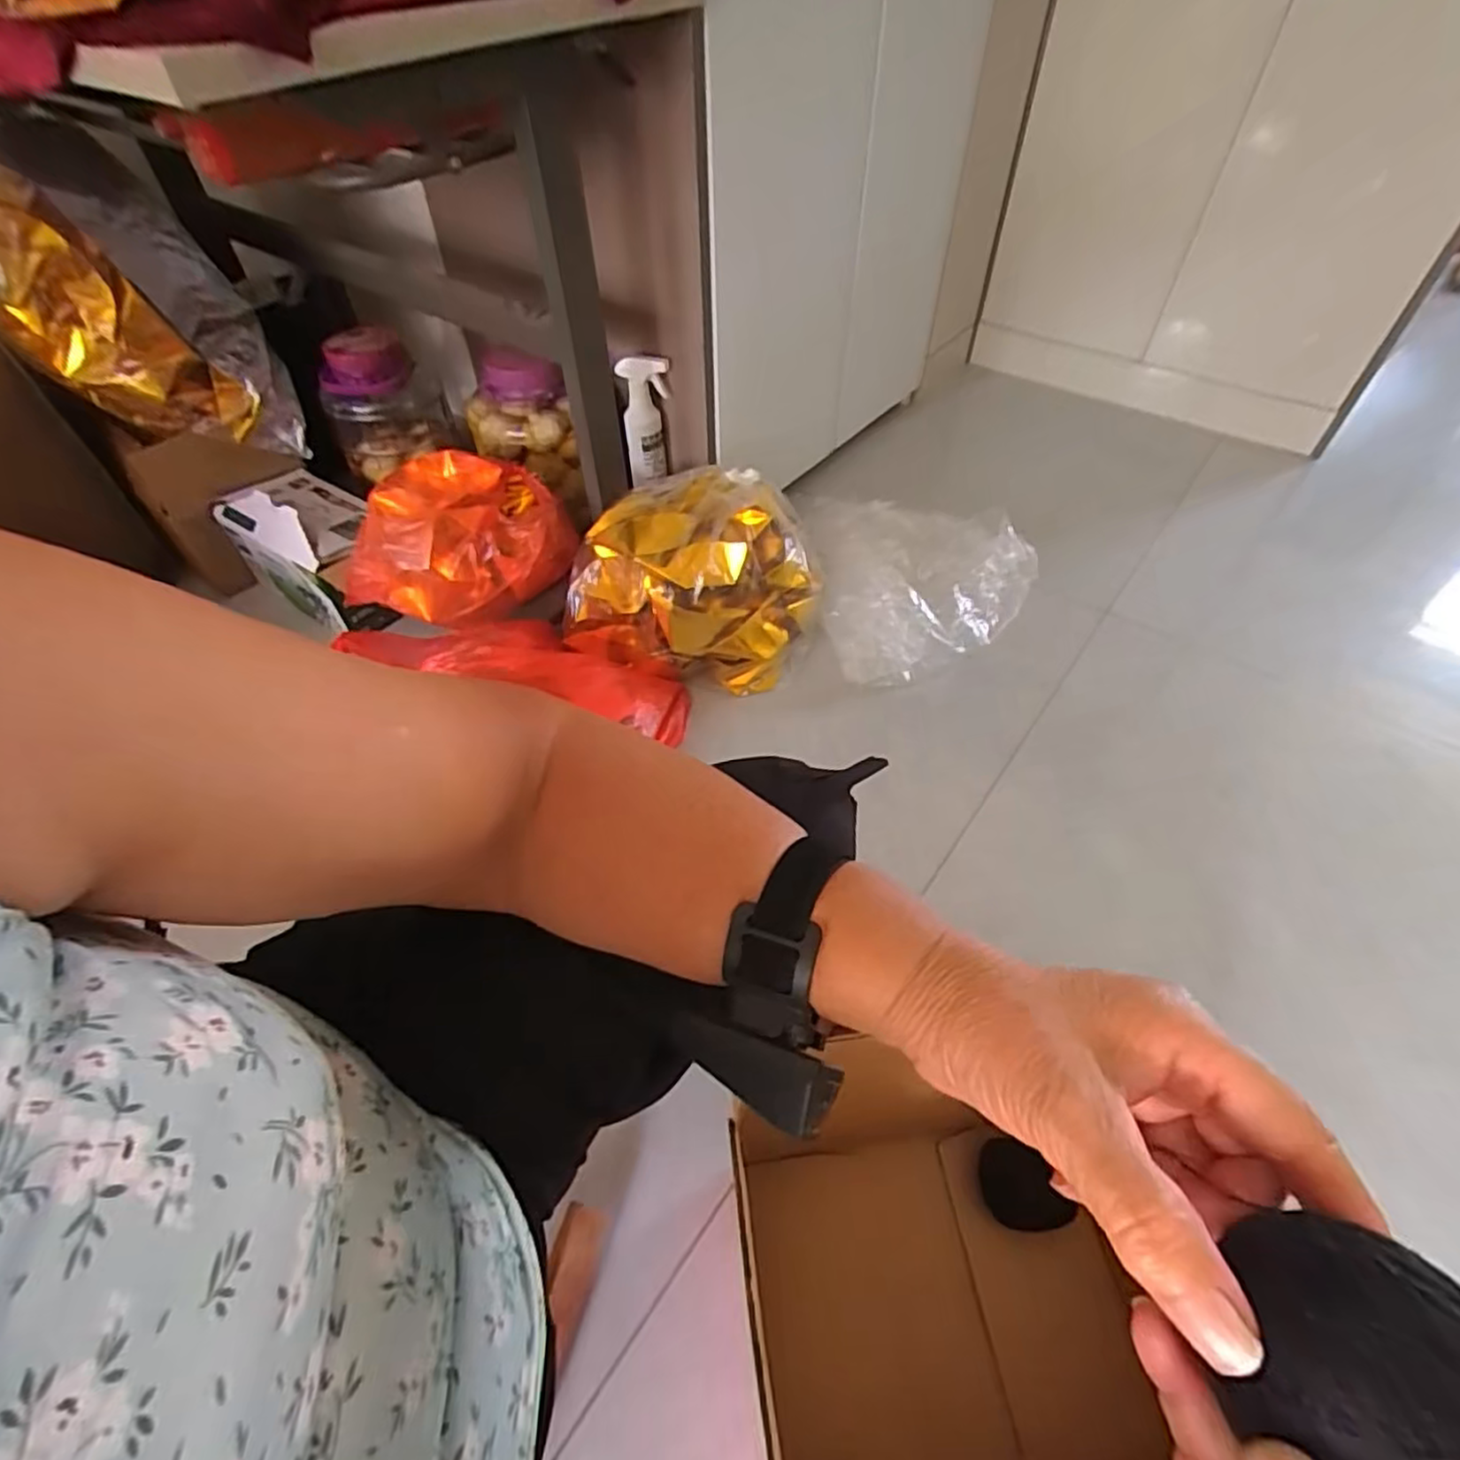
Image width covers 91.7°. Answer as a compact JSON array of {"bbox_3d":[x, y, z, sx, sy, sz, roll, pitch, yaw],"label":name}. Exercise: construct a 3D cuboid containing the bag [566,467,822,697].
[{"bbox_3d":[-0.044,-0.224,1.036,0.315,0.216,0.237,12,51,11],"label":"bag"}]

